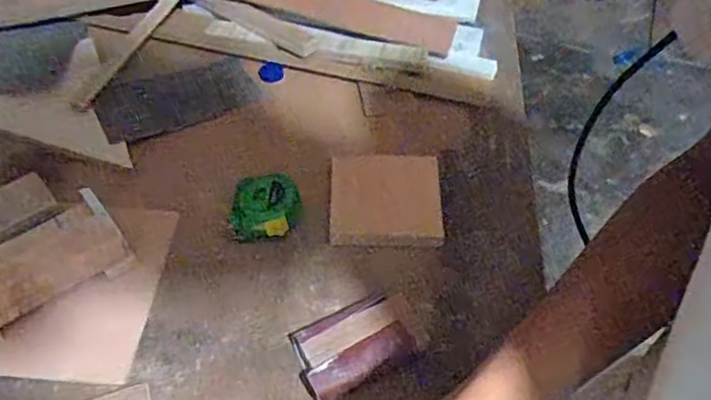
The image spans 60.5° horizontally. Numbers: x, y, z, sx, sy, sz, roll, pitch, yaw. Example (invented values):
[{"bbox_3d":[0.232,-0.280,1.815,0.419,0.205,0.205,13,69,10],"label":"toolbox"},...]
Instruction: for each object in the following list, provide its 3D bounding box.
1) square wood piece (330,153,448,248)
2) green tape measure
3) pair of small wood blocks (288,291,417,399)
[{"bbox_3d":[0.033,-0.003,0.645,0.115,0.018,0.114,0,51,-1],"label":"square wood piece"},{"bbox_3d":[-0.090,0.008,0.627,0.068,0.031,0.069,-1,51,-2],"label":"green tape measure"},{"bbox_3d":[-0.005,0.127,0.543,0.098,0.022,0.072,-21,54,-17],"label":"pair of small wood blocks"}]

